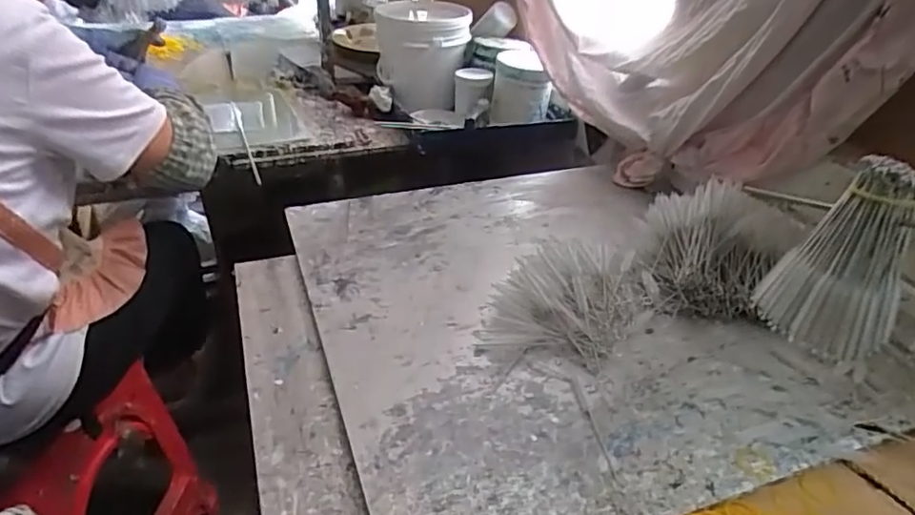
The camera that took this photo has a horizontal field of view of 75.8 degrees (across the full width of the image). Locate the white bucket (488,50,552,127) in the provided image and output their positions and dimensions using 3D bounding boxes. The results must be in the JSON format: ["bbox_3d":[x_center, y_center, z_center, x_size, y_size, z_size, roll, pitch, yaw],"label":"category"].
[{"bbox_3d":[0.125,-0.334,1.156,0.111,0.113,0.141,6,35,6],"label":"white bucket"}]

